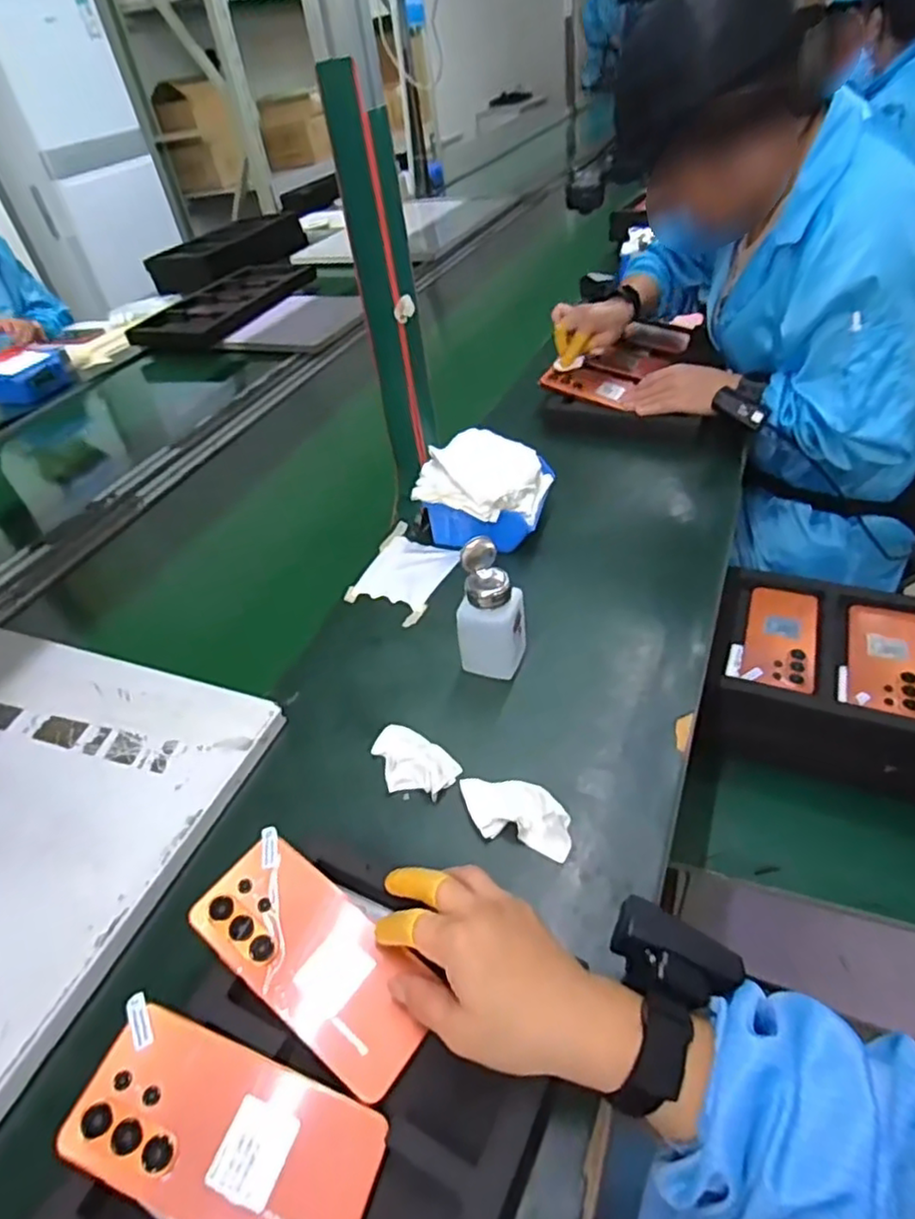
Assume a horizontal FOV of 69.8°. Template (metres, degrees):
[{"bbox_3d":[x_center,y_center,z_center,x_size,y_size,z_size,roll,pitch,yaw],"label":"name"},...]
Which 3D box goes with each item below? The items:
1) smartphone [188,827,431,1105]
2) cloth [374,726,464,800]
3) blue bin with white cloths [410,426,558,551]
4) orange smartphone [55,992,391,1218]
[{"bbox_3d":[-0.095,0.226,0.427,0.170,0.011,0.080,39,58,25],"label":"smartphone"},{"bbox_3d":[-0.040,0.129,0.555,0.078,0.019,0.049,22,50,28],"label":"cloth"},{"bbox_3d":[0.029,-0.139,0.768,0.141,0.098,0.111,9,45,16],"label":"blue bin with white cloths"},{"bbox_3d":[-0.127,0.288,0.360,0.169,0.010,0.076,18,49,11],"label":"orange smartphone"}]

